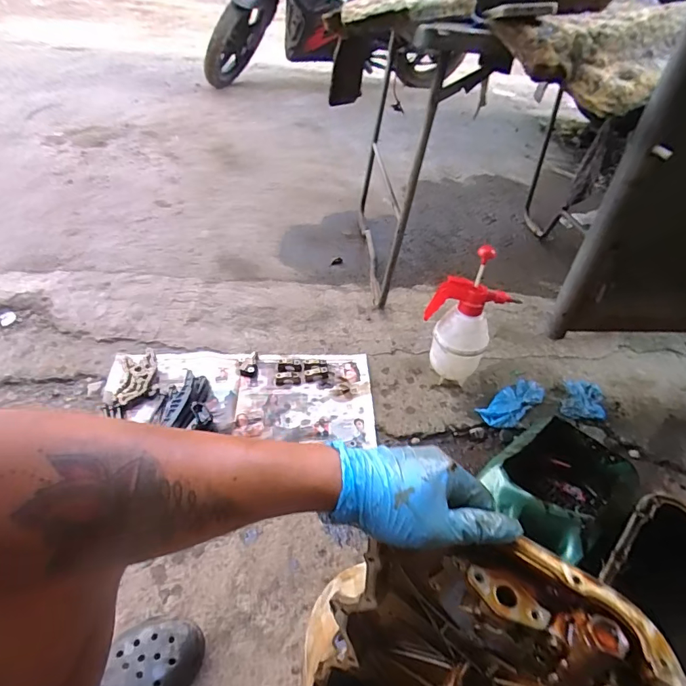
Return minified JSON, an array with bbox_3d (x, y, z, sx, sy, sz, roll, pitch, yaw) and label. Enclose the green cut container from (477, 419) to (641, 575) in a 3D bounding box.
[{"bbox_3d":[0.370,0.263,0.780,0.190,0.158,0.205,36,50,29],"label":"green cut container"}]

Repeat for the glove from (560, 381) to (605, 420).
[{"bbox_3d":[0.534,0.126,0.992,0.086,0.021,0.106,14,44,12],"label":"glove"}]

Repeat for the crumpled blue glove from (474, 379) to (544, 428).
[{"bbox_3d":[0.375,0.133,0.974,0.165,0.025,0.070,-24,49,-26],"label":"crumpled blue glove"}]

